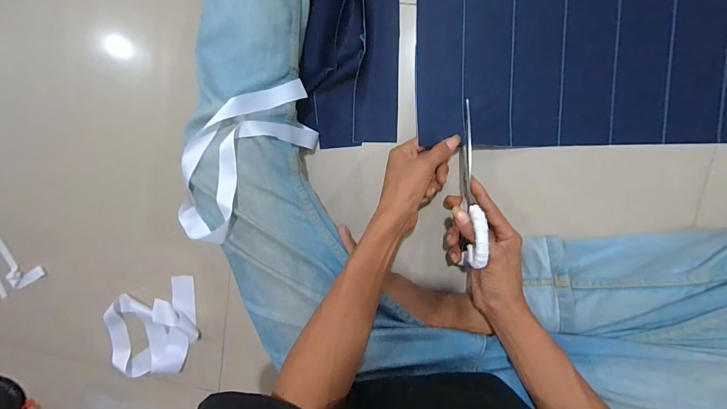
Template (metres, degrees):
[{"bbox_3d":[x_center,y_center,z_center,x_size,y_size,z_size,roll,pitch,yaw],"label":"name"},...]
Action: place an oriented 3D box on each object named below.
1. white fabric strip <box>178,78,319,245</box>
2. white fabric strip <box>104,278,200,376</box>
[{"bbox_3d":[-0.136,-0.059,0.441,0.090,0.121,0.204,38,101,2],"label":"white fabric strip"},{"bbox_3d":[-0.327,0.193,0.561,0.155,0.023,0.145,-10,96,10],"label":"white fabric strip"}]

